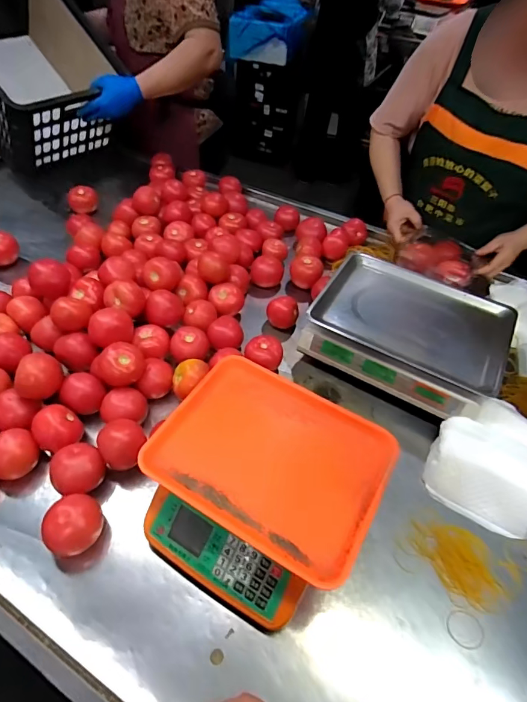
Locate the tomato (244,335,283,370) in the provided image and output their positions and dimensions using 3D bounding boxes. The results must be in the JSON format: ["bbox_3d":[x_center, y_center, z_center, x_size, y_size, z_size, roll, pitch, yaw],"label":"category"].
[{"bbox_3d":[0.000,0.009,0.807,0.072,0.050,0.070,7,50,3],"label":"tomato"}]

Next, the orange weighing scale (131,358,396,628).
[{"bbox_3d":[-0.002,0.190,0.601,0.297,0.123,0.284,26,53,17],"label":"orange weighing scale"}]

